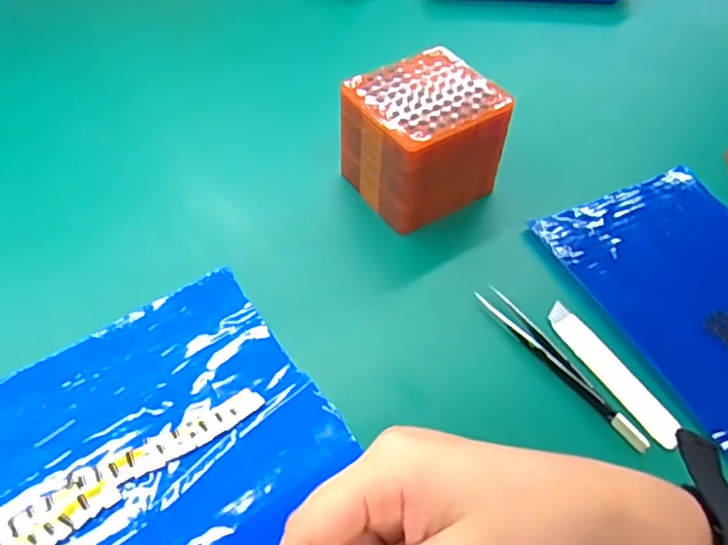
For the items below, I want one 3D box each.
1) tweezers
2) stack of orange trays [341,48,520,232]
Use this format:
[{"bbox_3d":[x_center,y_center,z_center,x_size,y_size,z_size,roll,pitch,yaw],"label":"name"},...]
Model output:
[{"bbox_3d":[0.113,0.053,0.349,0.013,0.014,0.127,-26,55,-19],"label":"tweezers"},{"bbox_3d":[0.041,-0.095,0.429,0.092,0.081,0.084,-28,56,-20],"label":"stack of orange trays"}]

